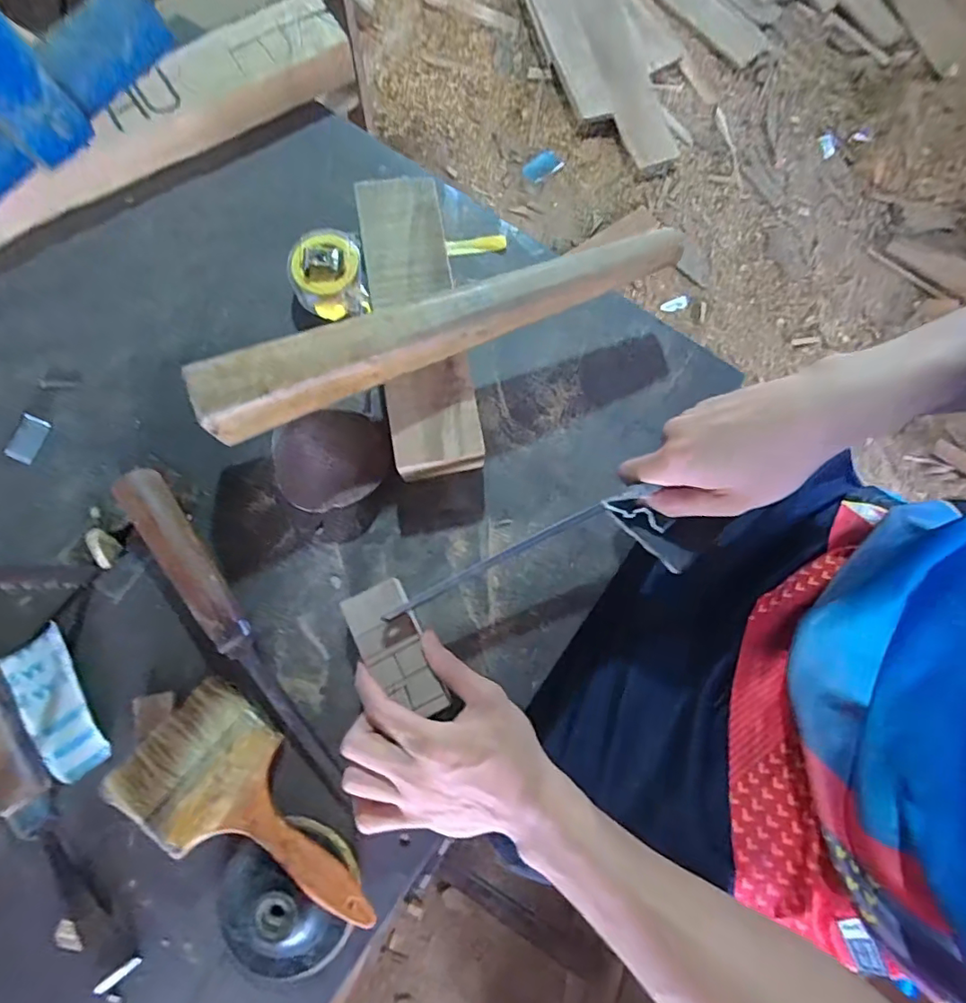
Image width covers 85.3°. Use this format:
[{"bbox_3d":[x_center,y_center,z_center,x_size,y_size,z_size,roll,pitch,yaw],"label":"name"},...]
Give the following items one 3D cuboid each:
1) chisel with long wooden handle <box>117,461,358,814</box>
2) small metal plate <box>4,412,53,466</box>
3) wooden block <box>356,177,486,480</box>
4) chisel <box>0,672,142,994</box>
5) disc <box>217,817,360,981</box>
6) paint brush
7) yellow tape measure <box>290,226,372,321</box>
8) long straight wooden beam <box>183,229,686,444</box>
[{"bbox_3d":[-0.181,0.089,0.376,0.030,0.030,0.269,-37,81,-8],"label":"chisel with long wooden handle"},{"bbox_3d":[-0.364,-0.051,0.419,0.025,0.004,0.037,19,78,3],"label":"small metal plate"},{"bbox_3d":[-0.051,-0.140,0.419,0.065,0.034,0.246,-10,78,-3],"label":"wooden block"},{"bbox_3d":[-0.297,0.213,0.345,0.022,0.037,0.224,-32,80,-7],"label":"chisel"},{"bbox_3d":[-0.130,0.259,0.340,0.088,0.028,0.091,0,78,-1],"label":"disc"},{"bbox_3d":[-0.147,0.206,0.348,0.185,0.026,0.086,34,80,6],"label":"paint brush"},{"bbox_3d":[-0.127,-0.188,0.435,0.060,0.028,0.074,-10,78,-3],"label":"yellow tape measure"},{"bbox_3d":[-0.025,-0.129,0.369,0.348,0.032,0.043,-22,79,-5],"label":"long straight wooden beam"}]

